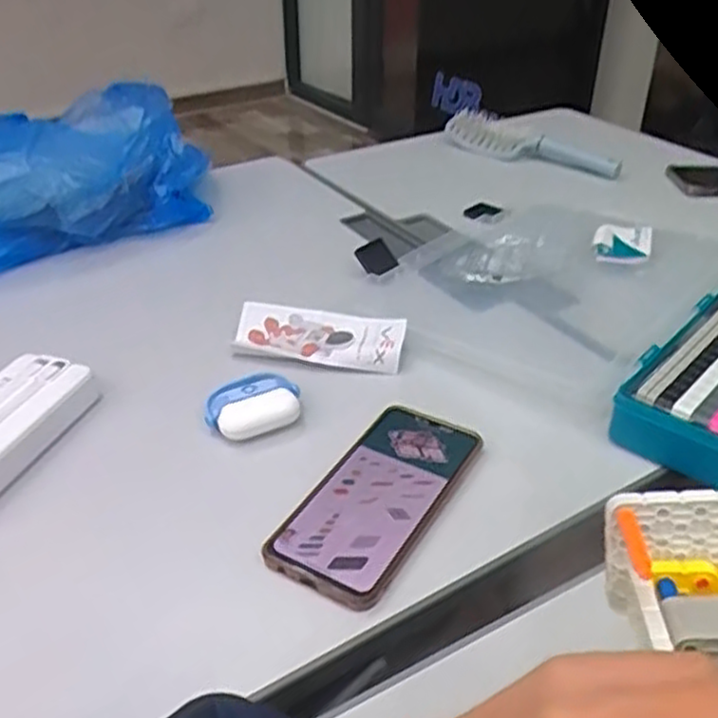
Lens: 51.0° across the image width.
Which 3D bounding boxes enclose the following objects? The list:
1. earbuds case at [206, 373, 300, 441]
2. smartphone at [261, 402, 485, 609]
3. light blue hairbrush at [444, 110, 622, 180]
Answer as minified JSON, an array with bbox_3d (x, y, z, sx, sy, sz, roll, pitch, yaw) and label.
[{"bbox_3d":[-0.076,0.033,0.541,0.066,0.027,0.038,-15,37,-21],"label":"earbuds case"},{"bbox_3d":[0.014,0.088,0.481,0.076,0.014,0.158,19,39,26],"label":"smartphone"},{"bbox_3d":[0.219,-0.279,0.981,0.237,0.035,0.040,25,42,32],"label":"light blue hairbrush"}]

